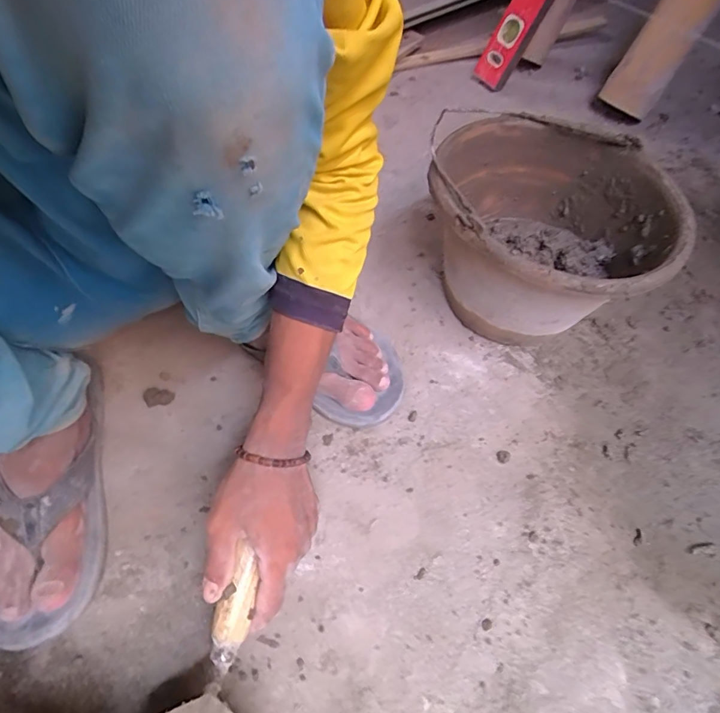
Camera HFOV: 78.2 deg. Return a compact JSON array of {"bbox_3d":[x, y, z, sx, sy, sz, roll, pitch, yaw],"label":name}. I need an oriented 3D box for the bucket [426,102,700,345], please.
[{"bbox_3d":[0.187,-0.115,0.489,0.226,0.173,0.231,0,58,0],"label":"bucket"}]

